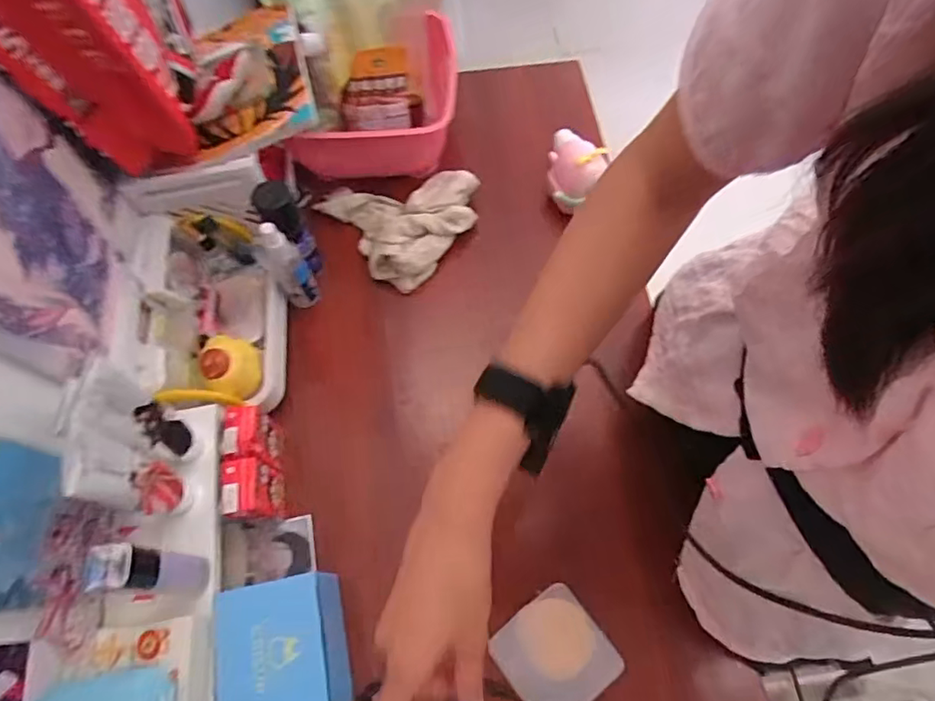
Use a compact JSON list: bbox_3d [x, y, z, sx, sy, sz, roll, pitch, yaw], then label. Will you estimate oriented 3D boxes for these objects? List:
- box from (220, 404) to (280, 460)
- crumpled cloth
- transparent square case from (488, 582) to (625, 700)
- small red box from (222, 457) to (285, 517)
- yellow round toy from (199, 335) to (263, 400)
[{"bbox_3d":[-0.224,0.090,0.577,0.036,0.074,0.054,-12,66,-4],"label":"box"},{"bbox_3d":[-0.094,-0.161,0.719,0.204,0.045,0.153,0,66,2],"label":"crumpled cloth"},{"bbox_3d":[0.082,0.283,0.514,0.094,0.010,0.094,-34,69,-13],"label":"transparent square case"},{"bbox_3d":[-0.212,0.140,0.552,0.033,0.075,0.053,-9,66,-2],"label":"small red box"},{"bbox_3d":[-0.255,0.017,0.601,0.048,0.046,0.064,-4,65,0],"label":"yellow round toy"}]

